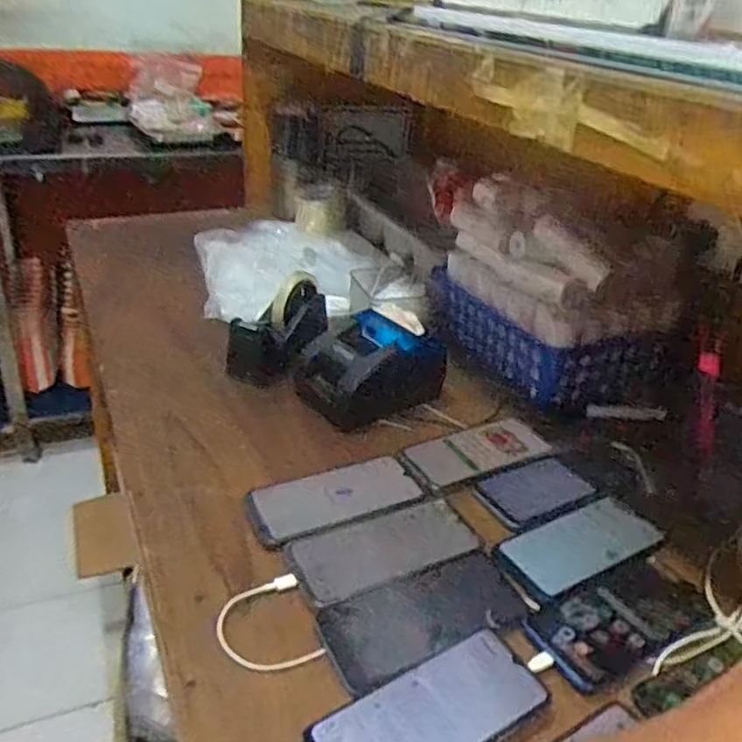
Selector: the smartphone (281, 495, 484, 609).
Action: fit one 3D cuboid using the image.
[{"bbox_3d":[0.015,0.157,0.620,0.169,0.007,0.088,-12,34,-28],"label":"smartphone"}]

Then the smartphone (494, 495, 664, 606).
[{"bbox_3d":[0.193,0.160,0.636,0.157,0.009,0.075,-15,35,-31],"label":"smartphone"}]

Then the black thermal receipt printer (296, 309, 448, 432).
[{"bbox_3d":[-0.002,-0.010,0.843,0.169,0.083,0.116,-15,35,-31],"label":"black thermal receipt printer"}]

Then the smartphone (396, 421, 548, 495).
[{"bbox_3d":[0.115,0.090,0.755,0.162,0.014,0.074,-11,33,-26],"label":"smartphone"}]

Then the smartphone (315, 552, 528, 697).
[{"bbox_3d":[0.044,0.193,0.551,0.167,0.009,0.081,-11,33,-26],"label":"smartphone"}]

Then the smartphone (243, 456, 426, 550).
[{"bbox_3d":[-0.036,0.124,0.677,0.174,0.010,0.081,-13,34,-28],"label":"smartphone"}]

